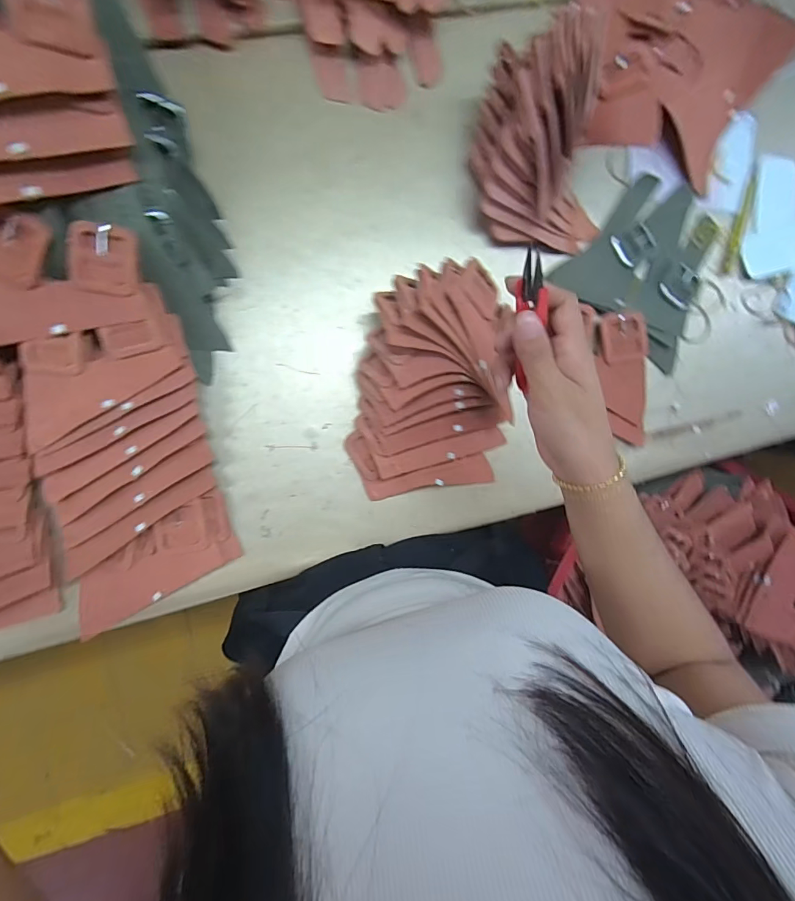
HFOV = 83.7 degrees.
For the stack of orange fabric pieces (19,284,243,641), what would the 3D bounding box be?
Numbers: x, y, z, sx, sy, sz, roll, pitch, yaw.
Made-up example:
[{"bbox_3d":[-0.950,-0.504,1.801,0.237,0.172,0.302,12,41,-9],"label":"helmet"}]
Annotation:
[{"bbox_3d":[-0.242,0.013,0.404,0.142,0.055,0.283,-11,94,-6],"label":"stack of orange fabric pieces"}]

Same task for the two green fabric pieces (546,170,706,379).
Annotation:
[{"bbox_3d":[0.279,-0.207,0.484,0.158,0.015,0.166,34,88,-7],"label":"two green fabric pieces"}]

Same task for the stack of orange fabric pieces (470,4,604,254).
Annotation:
[{"bbox_3d":[0.149,-0.289,0.420,0.141,0.110,0.150,1,92,-7],"label":"stack of orange fabric pieces"}]

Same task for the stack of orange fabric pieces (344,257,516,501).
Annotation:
[{"bbox_3d":[0.036,-0.064,0.424,0.169,0.076,0.207,-6,93,-6],"label":"stack of orange fabric pieces"}]

